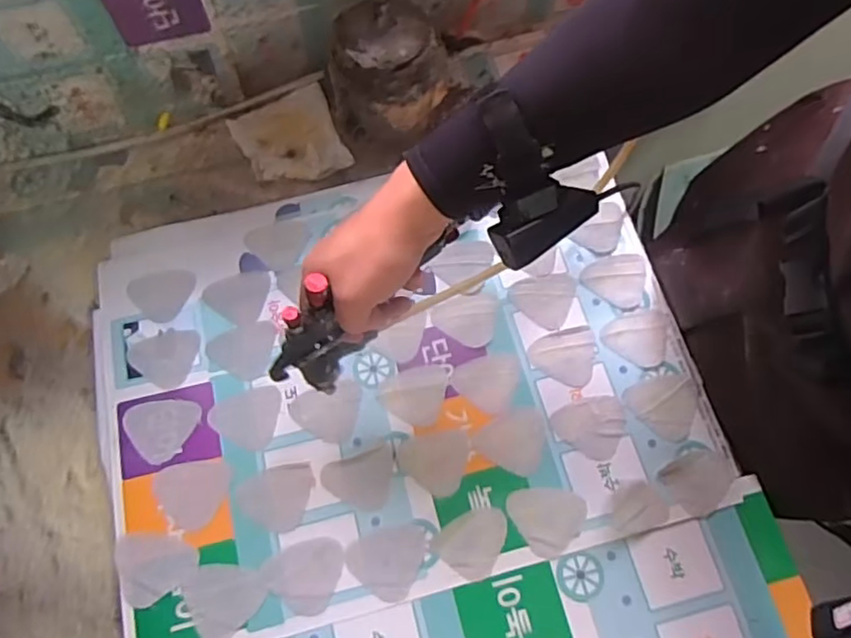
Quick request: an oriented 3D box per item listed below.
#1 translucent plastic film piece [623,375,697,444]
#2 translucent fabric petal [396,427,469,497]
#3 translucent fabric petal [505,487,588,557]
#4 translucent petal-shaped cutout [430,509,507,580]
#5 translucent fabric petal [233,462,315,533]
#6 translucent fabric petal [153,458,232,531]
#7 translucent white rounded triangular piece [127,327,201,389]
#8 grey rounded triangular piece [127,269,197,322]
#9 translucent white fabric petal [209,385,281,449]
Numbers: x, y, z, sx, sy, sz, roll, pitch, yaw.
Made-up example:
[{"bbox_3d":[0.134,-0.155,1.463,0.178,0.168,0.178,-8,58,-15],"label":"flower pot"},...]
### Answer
[{"bbox_3d":[0.217,0.080,0.564,0.063,0.004,0.056,-17,71,-7],"label":"translucent plastic film piece"},{"bbox_3d":[0.008,0.125,0.548,0.063,0.004,0.054,-6,70,-3],"label":"translucent fabric petal"},{"bbox_3d":[0.106,0.166,0.538,0.059,0.004,0.057,-31,73,-12],"label":"translucent fabric petal"},{"bbox_3d":[0.041,0.183,0.528,0.050,0.004,0.059,34,73,11],"label":"translucent petal-shaped cutout"},{"bbox_3d":[-0.127,0.153,0.532,0.064,0.004,0.052,-10,70,-5],"label":"translucent fabric petal"},{"bbox_3d":[-0.197,0.148,0.529,0.061,0.004,0.054,-5,70,-3],"label":"translucent fabric petal"},{"bbox_3d":[-0.241,0.032,0.572,0.059,0.004,0.055,12,70,4],"label":"translucent white rounded triangular piece"},{"bbox_3d":[-0.253,-0.023,0.599,0.061,0.005,0.053,-3,70,-2],"label":"grey rounded triangular piece"},{"bbox_3d":[-0.161,0.087,0.560,0.059,0.006,0.056,0,70,-1],"label":"translucent white fabric petal"}]

